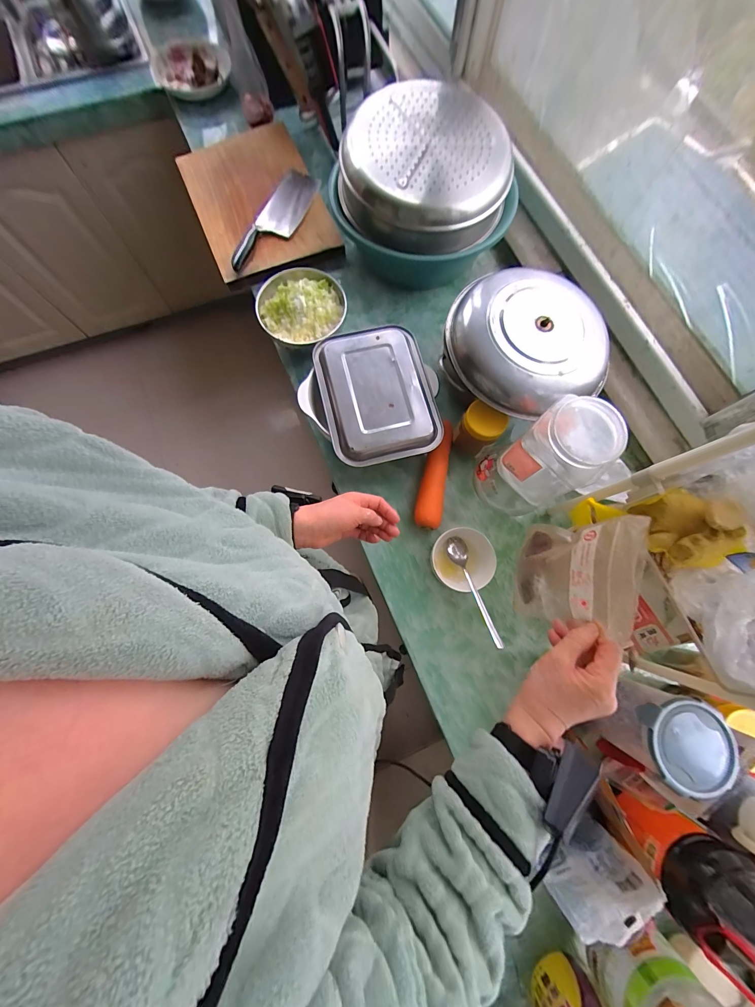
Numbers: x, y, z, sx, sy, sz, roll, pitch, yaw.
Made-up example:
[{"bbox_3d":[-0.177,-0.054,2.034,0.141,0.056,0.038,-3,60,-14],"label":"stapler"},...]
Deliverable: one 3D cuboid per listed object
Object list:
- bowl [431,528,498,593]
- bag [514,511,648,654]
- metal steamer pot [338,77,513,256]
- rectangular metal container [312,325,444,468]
[{"bbox_3d":[0.148,0.100,0.598,0.102,0.051,0.106,0,76,-1],"label":"bowl"},{"bbox_3d":[0.240,0.085,0.427,0.024,0.174,0.130,17,81,-12],"label":"bag"},{"bbox_3d":[0.103,-0.628,0.642,0.284,0.102,0.284,0,76,-1],"label":"metal steamer pot"},{"bbox_3d":[-0.001,-0.198,0.601,0.193,0.034,0.256,-13,77,-4],"label":"rectangular metal container"}]

